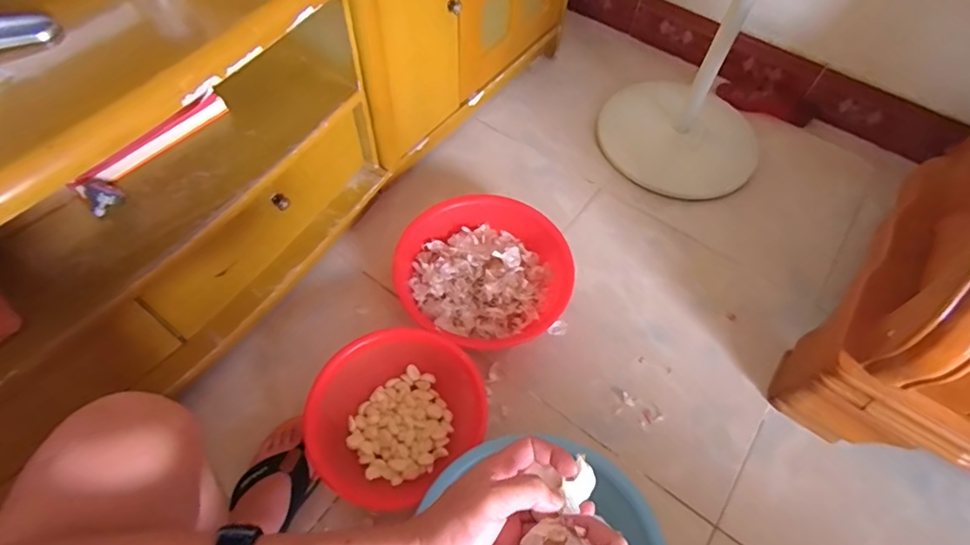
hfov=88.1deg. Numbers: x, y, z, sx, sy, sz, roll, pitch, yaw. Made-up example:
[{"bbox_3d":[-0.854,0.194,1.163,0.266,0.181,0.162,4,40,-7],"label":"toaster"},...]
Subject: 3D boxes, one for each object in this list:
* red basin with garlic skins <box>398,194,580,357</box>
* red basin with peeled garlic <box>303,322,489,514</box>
[{"bbox_3d":[0.000,0.005,0.937,0.298,0.096,0.305,2,58,-3],"label":"red basin with garlic skins"},{"bbox_3d":[-0.146,0.223,0.794,0.259,0.113,0.230,-37,67,-24],"label":"red basin with peeled garlic"}]

